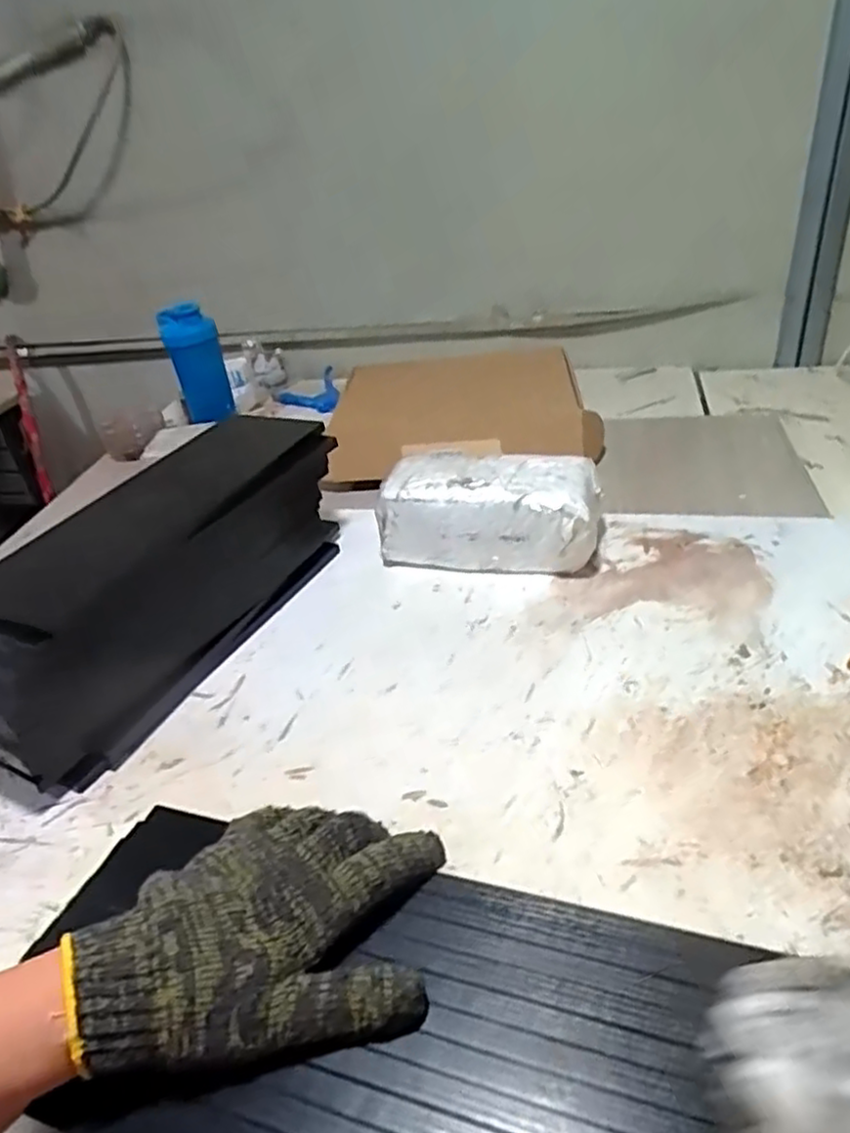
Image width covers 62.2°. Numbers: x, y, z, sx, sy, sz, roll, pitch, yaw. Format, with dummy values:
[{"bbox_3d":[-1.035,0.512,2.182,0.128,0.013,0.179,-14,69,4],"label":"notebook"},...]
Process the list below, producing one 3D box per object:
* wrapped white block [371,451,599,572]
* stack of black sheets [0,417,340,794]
[{"bbox_3d":[0.073,-0.058,0.801,0.236,0.111,0.095,5,35,15],"label":"wrapped white block"},{"bbox_3d":[-0.266,0.006,0.722,0.160,0.147,0.434,14,38,26],"label":"stack of black sheets"}]

